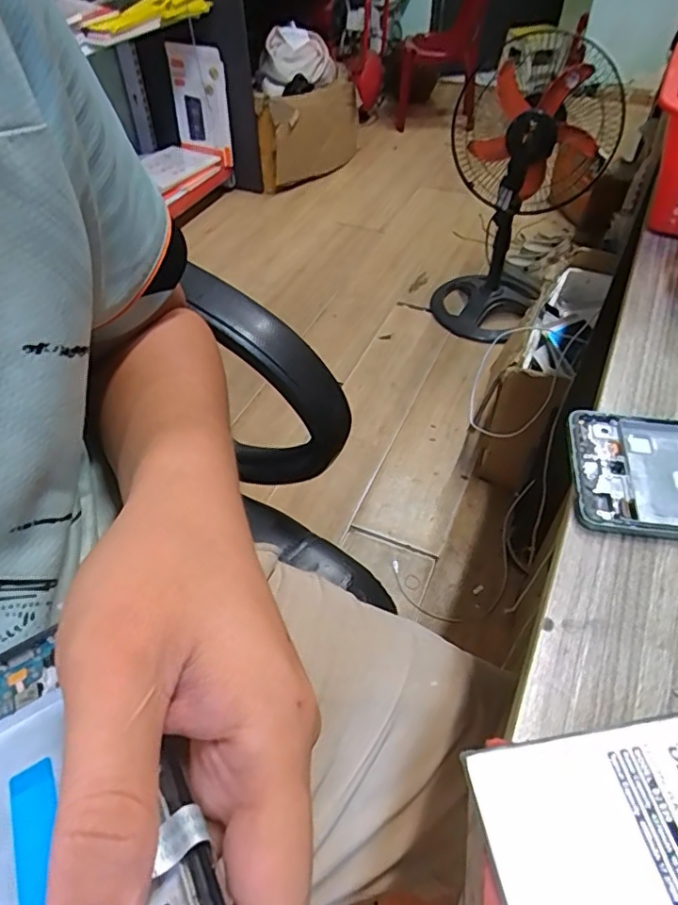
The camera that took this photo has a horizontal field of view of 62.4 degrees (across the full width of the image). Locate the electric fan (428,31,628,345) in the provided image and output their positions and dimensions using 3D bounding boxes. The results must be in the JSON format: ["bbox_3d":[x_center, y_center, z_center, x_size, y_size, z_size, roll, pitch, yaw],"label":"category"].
[{"bbox_3d":[0.440,-0.605,1.396,0.353,0.633,0.309,12,50,12],"label":"electric fan"}]

